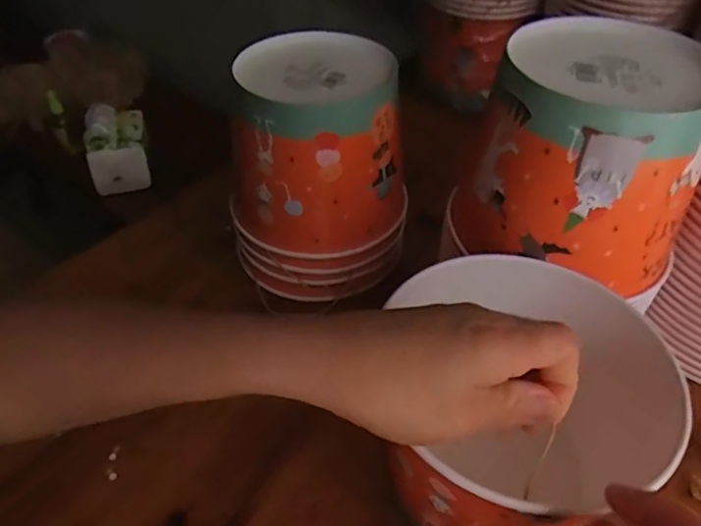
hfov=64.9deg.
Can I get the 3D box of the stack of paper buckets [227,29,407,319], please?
[{"bbox_3d":[-0.024,-0.080,0.480,0.140,0.181,0.131,15,47,14],"label":"stack of paper buckets"}]

